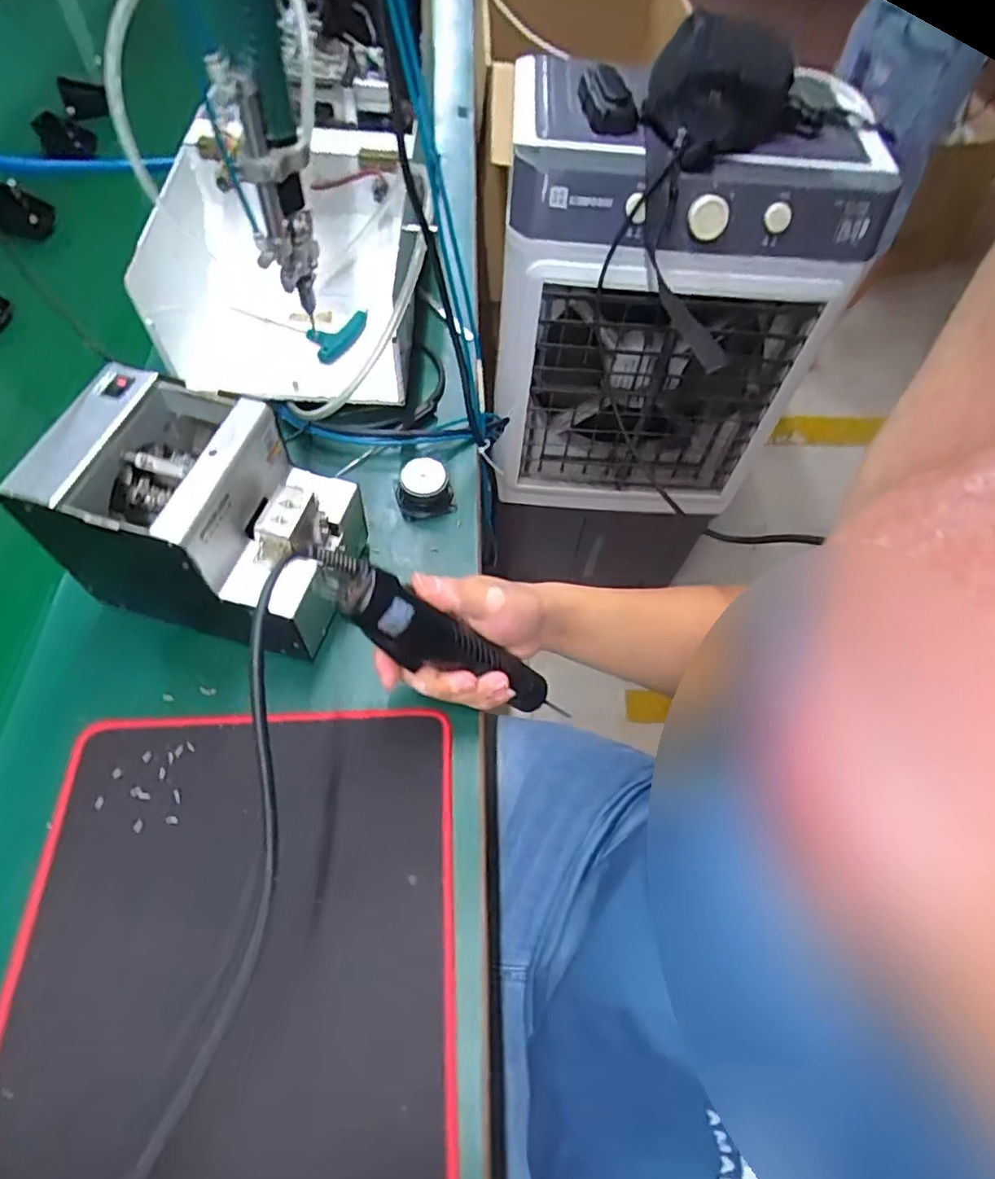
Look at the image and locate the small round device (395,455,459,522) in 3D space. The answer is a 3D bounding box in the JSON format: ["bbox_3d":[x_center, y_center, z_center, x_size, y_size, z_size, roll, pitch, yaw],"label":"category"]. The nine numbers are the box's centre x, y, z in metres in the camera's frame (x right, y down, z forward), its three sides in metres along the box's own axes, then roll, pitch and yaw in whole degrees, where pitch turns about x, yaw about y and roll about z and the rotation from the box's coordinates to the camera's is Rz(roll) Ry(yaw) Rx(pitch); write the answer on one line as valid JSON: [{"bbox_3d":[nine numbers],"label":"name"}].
[{"bbox_3d":[-0.069,-0.093,0.571,0.050,0.037,0.044,-12,61,-11],"label":"small round device"}]

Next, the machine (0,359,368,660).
[{"bbox_3d":[-0.208,-0.048,0.462,0.184,0.152,0.131,14,59,4],"label":"machine"}]

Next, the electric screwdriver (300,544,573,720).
[{"bbox_3d":[-0.035,0.038,0.422,0.033,0.248,0.032,-18,53,31],"label":"electric screwdriver"}]

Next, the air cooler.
[{"bbox_3d":[0.202,-0.378,0.846,0.389,0.516,0.236,4,59,-1],"label":"air cooler"}]

